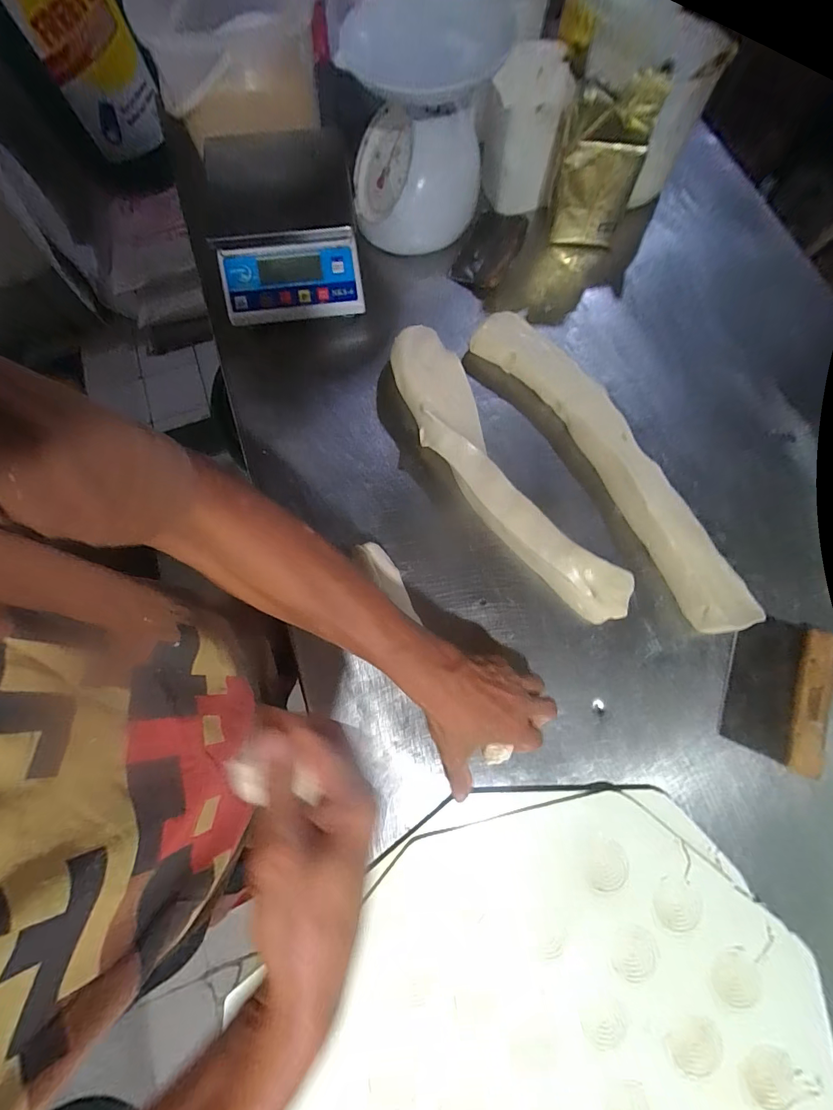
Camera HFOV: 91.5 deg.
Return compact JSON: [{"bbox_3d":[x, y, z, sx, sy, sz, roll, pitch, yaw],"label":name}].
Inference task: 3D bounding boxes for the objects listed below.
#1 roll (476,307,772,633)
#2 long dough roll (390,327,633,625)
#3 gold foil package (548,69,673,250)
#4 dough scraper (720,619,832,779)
[{"bbox_3d":[0.229,-0.116,0.489,0.082,0.045,0.464,-31,75,-7],"label":"roll"},{"bbox_3d":[0.090,-0.097,0.481,0.089,0.058,0.417,-33,76,-7],"label":"long dough roll"},{"bbox_3d":[0.232,-0.495,0.534,0.106,0.168,0.070,14,75,6],"label":"gold foil package"},{"bbox_3d":[0.385,0.140,0.429,0.086,0.015,0.147,21,76,8],"label":"dough scraper"}]

